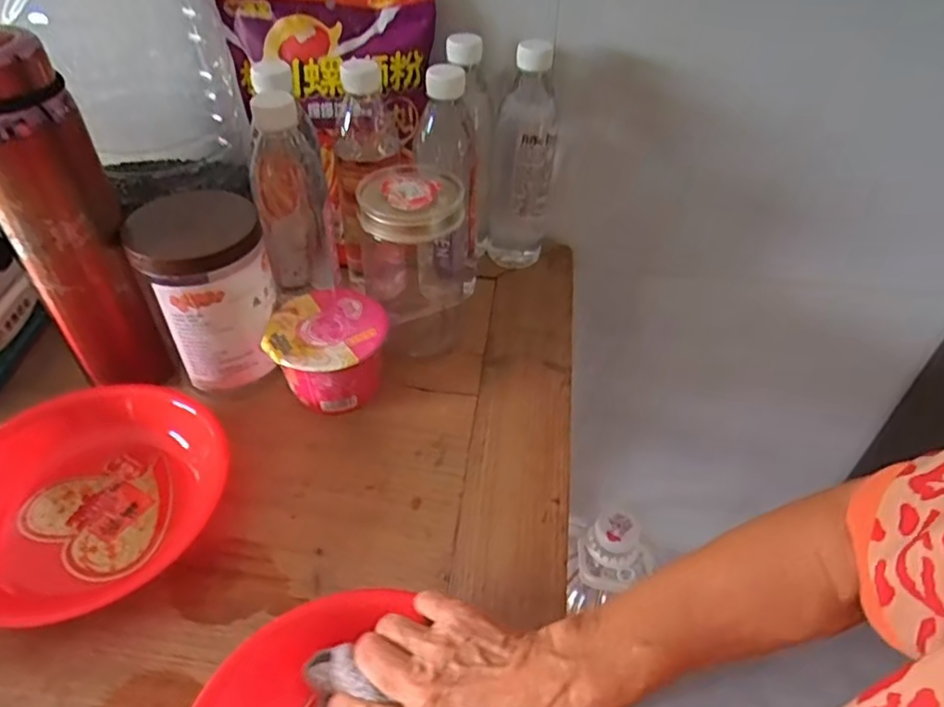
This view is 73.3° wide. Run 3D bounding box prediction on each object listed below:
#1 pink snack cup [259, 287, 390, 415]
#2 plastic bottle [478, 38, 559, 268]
[{"bbox_3d":[-0.120,0.001,0.539,0.091,0.066,0.090,2,45,-2],"label":"pink snack cup"},{"bbox_3d":[0.051,-0.195,0.640,0.065,0.220,0.055,7,45,3],"label":"plastic bottle"}]

